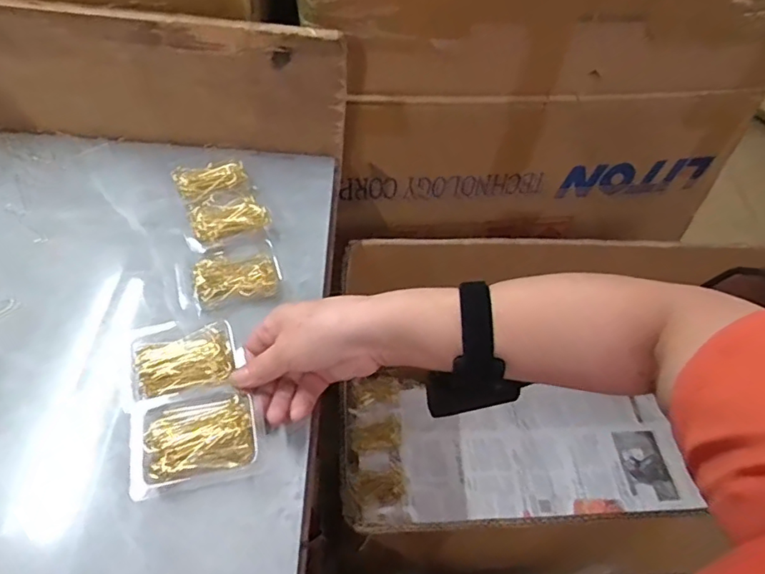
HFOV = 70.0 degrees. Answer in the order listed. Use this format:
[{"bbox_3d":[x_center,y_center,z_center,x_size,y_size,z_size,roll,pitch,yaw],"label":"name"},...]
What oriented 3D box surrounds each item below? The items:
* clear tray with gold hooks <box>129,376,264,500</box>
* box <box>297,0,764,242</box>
[{"bbox_3d":[-0.137,0.108,0.401,0.092,0.021,0.073,-9,52,-13],"label":"clear tray with gold hooks"},{"bbox_3d":[0.189,-0.343,0.776,0.613,0.388,0.382,-5,52,-10],"label":"box"}]

